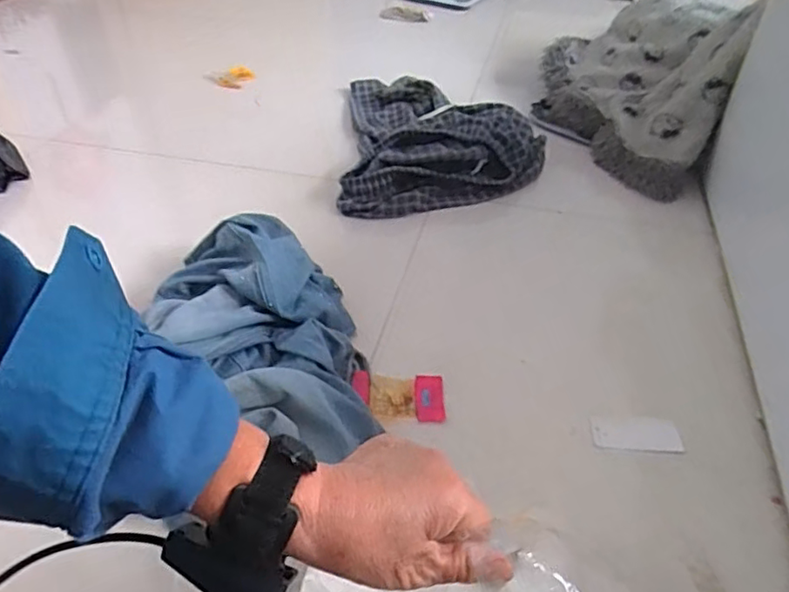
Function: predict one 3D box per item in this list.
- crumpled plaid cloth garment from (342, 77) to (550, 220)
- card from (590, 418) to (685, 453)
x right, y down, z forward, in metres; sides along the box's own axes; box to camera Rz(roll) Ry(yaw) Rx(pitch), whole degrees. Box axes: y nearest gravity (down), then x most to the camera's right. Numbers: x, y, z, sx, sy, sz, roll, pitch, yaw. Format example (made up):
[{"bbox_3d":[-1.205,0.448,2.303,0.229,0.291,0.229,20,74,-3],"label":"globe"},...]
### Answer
[{"bbox_3d":[0.086,-0.327,1.167,0.372,0.089,0.489,0,42,0],"label":"crumpled plaid cloth garment"},{"bbox_3d":[0.279,0.158,0.691,0.099,0.004,0.042,1,42,1],"label":"card"}]

